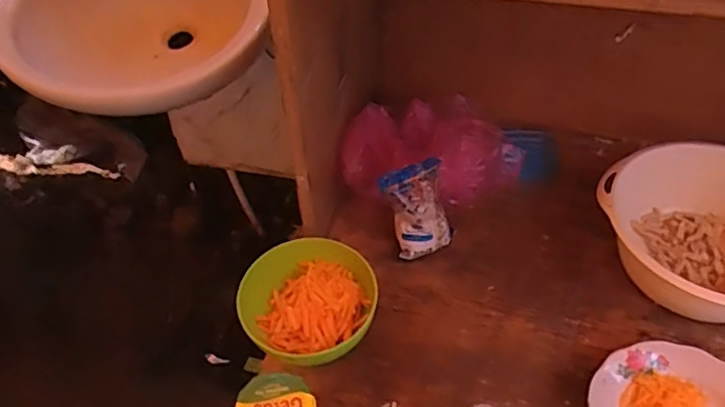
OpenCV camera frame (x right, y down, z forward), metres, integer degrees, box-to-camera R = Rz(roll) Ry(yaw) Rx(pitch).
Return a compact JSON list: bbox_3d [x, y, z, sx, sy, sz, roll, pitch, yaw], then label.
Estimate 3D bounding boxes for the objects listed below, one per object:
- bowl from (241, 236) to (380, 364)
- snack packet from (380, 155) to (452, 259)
[{"bbox_3d":[-0.055,0.116,0.683,0.147,0.075,0.137,-2,47,2],"label":"bowl"},{"bbox_3d":[0.072,0.010,0.746,0.082,0.110,0.058,-25,50,-18],"label":"snack packet"}]

